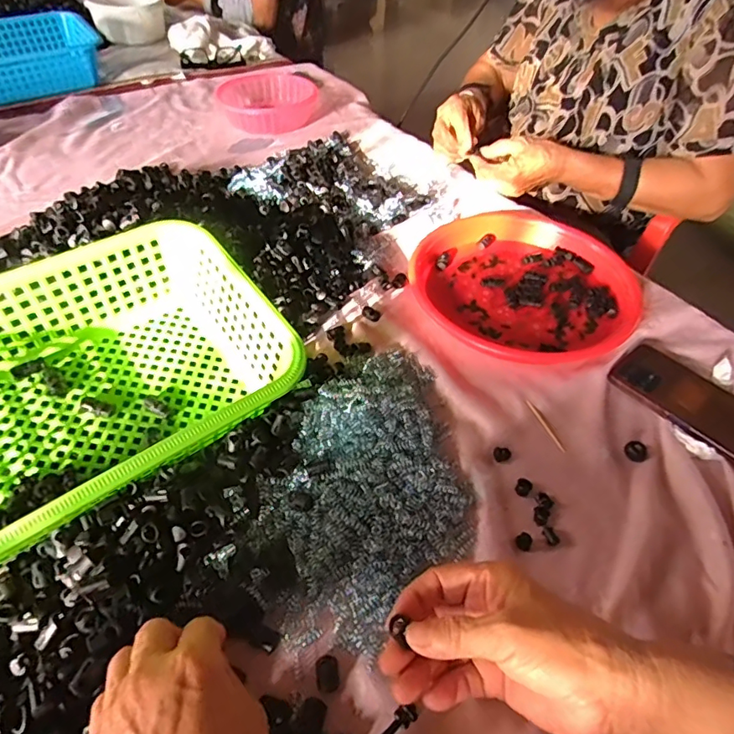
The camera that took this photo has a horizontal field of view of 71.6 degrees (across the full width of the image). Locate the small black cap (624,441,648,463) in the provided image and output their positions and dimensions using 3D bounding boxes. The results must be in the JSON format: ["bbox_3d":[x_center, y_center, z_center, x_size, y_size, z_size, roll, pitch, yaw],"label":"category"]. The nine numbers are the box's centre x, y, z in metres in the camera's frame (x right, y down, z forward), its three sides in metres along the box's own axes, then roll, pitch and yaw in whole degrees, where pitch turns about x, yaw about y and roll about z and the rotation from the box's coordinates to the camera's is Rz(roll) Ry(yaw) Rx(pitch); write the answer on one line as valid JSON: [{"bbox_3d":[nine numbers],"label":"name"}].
[{"bbox_3d":[0.242,0.075,0.458,0.019,0.007,0.020,2,49,-2],"label":"small black cap"}]

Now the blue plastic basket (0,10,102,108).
[{"bbox_3d":[-0.659,-0.569,0.941,0.297,0.079,0.210,-33,58,-27],"label":"blue plastic basket"}]

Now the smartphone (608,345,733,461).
[{"bbox_3d":[0.323,0.037,0.488,0.082,0.013,0.162,-31,57,-26],"label":"smartphone"}]

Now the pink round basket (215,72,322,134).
[{"bbox_3d":[-0.177,-0.481,0.915,0.165,0.044,0.170,-21,53,-20],"label":"pink round basket"}]

